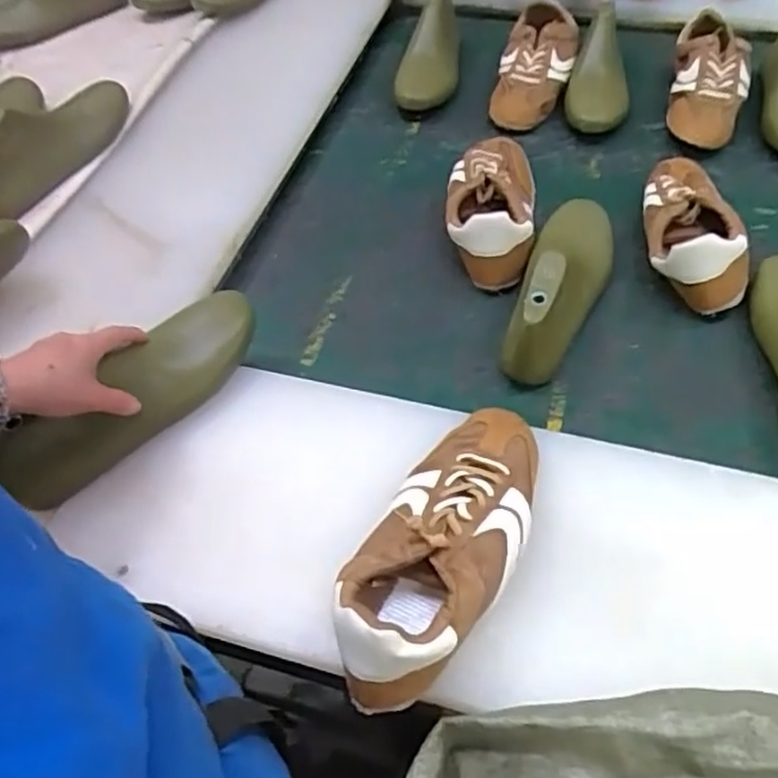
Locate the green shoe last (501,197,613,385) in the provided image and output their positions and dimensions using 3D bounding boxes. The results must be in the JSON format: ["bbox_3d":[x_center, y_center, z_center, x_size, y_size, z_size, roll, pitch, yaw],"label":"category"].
[{"bbox_3d":[0.186,-0.121,0.738,0.080,0.098,0.233,14,55,15],"label":"green shoe last"}]

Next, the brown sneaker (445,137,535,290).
[{"bbox_3d":[0.120,-0.223,0.826,0.104,0.073,0.226,5,53,9],"label":"brown sneaker"}]

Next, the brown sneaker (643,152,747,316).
[{"bbox_3d":[0.348,-0.203,0.806,0.104,0.072,0.258,4,53,8],"label":"brown sneaker"}]

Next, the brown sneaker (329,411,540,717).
[{"bbox_3d":[0.045,0.110,0.525,0.107,0.096,0.258,26,59,22],"label":"brown sneaker"}]

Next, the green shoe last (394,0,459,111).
[{"bbox_3d":[0.065,-0.508,1.048,0.083,0.063,0.245,6,53,9],"label":"green shoe last"}]

